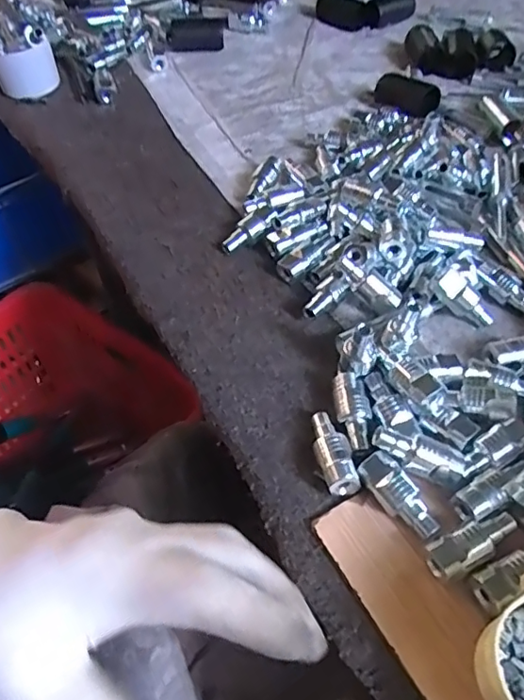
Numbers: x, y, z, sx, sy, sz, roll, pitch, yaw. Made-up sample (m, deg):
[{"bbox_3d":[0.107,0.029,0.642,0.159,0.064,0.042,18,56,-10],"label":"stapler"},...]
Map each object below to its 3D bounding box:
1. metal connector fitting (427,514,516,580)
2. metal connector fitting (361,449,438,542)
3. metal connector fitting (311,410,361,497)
[{"bbox_3d":[0.113,0.102,0.288,0.052,0.015,0.018,-21,55,-13],"label":"metal connector fitting"},{"bbox_3d":[0.076,0.083,0.305,0.021,0.019,0.051,-26,56,-17],"label":"metal connector fitting"},{"bbox_3d":[0.042,0.060,0.326,0.021,0.020,0.052,-10,53,-5],"label":"metal connector fitting"}]

